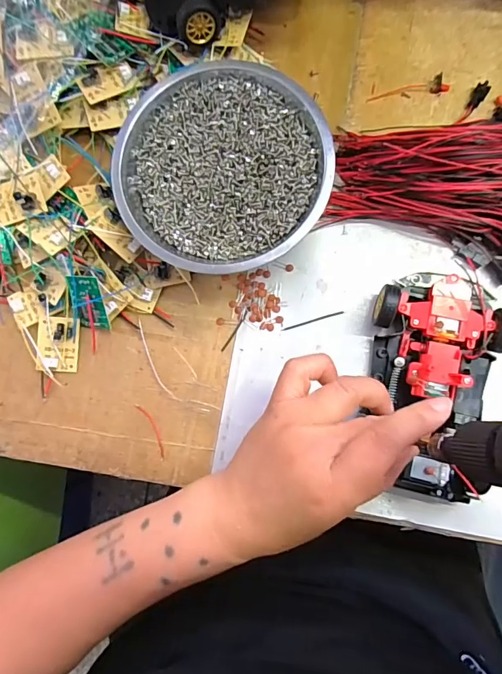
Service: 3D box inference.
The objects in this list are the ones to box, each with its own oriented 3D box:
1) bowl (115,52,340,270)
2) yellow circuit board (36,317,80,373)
[{"bbox_3d":[-0.019,-0.114,0.302,0.144,0.044,0.140,0,85,4],"label":"bowl"},{"bbox_3d":[-0.143,0.006,0.315,0.029,0.010,0.039,3,85,4],"label":"yellow circuit board"}]

